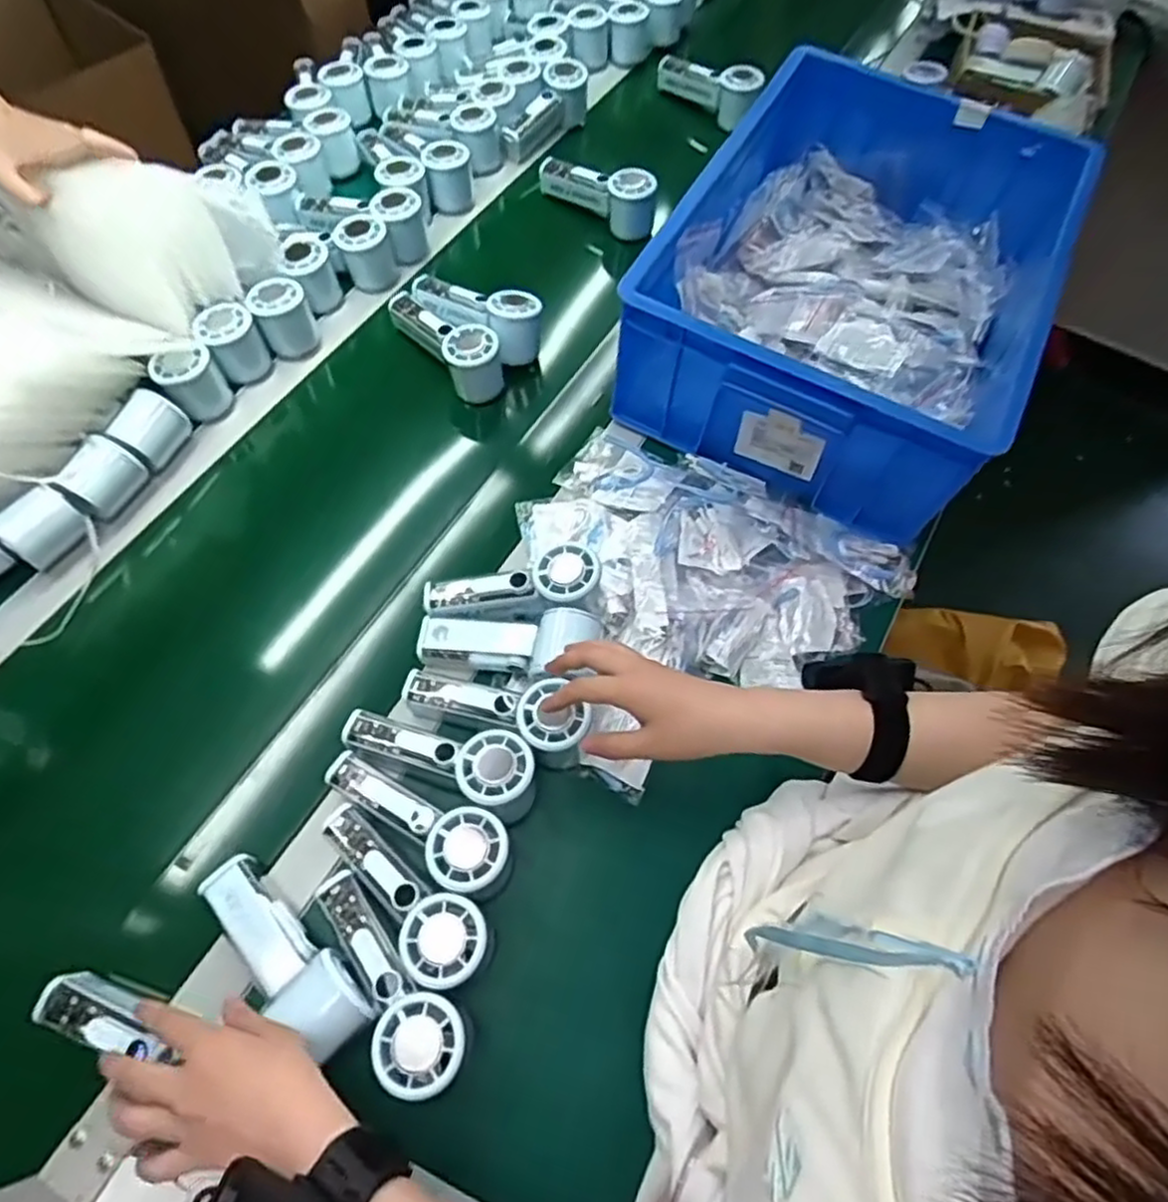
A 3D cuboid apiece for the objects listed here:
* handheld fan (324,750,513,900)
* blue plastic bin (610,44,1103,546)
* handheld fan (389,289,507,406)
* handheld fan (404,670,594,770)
[{"bbox_3d":[-0.127,0.166,0.549,0.154,0.060,0.053,26,64,10],"label":"handheld fan"},{"bbox_3d":[0.278,-0.332,0.755,0.354,0.166,0.466,29,65,11],"label":"blue plastic bin"},{"bbox_3d":[-0.149,-0.283,0.783,0.053,0.065,0.162,-34,70,-19],"label":"handheld fan"},{"bbox_3d":[-0.068,0.088,0.590,0.155,0.051,0.052,15,62,17],"label":"handheld fan"}]

